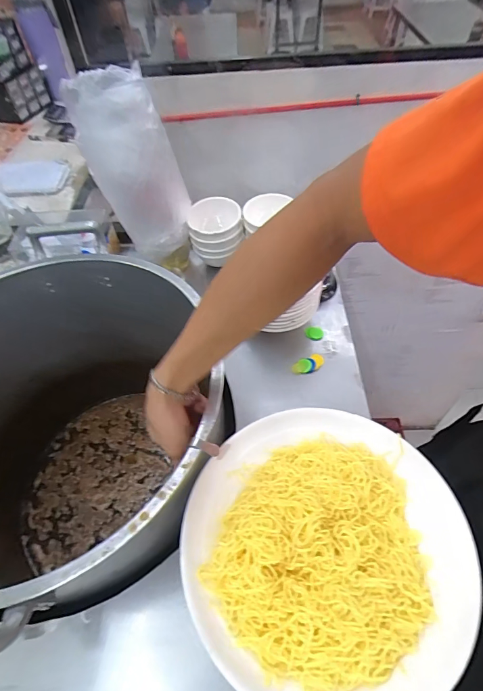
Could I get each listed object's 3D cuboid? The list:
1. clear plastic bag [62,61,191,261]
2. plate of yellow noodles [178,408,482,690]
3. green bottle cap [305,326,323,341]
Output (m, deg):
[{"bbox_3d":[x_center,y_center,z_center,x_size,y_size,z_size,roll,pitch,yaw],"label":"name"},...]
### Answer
[{"bbox_3d":[-0.170,-0.276,0.599,0.141,0.274,0.079,-7,54,-3],"label":"clear plastic bag"},{"bbox_3d":[0.083,0.202,0.398,0.279,0.040,0.278,-1,54,2],"label":"plate of yellow noodles"},{"bbox_3d":[0.126,-0.022,0.658,0.031,0.006,0.032,-1,54,2],"label":"green bottle cap"}]

